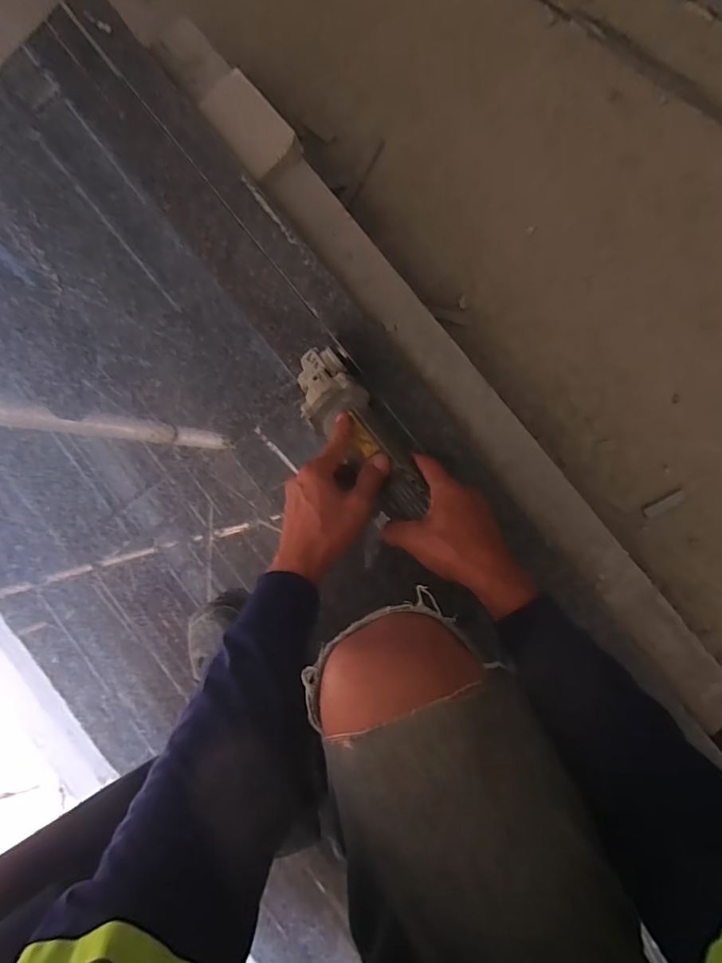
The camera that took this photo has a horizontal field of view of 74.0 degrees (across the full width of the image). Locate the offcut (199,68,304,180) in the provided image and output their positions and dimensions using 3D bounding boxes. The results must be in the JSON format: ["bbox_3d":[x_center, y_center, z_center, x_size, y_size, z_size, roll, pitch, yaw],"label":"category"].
[{"bbox_3d":[-0.143,-0.458,0.618,0.074,0.029,0.124,-41,87,8],"label":"offcut"}]

